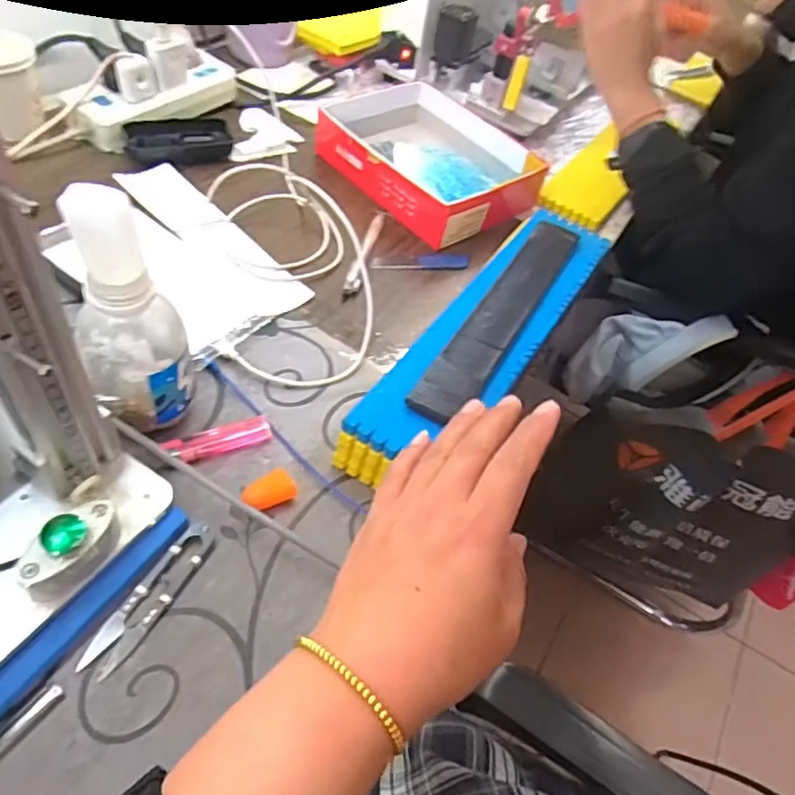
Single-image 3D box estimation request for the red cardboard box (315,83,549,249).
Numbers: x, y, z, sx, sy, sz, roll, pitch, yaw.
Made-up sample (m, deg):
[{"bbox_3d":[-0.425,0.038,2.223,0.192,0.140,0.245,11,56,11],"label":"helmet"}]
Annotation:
[{"bbox_3d":[0.027,-0.280,0.694,0.175,0.049,0.252,-32,60,-28],"label":"red cardboard box"}]

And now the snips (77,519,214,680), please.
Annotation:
[{"bbox_3d":[-0.149,0.121,0.371,0.022,0.007,0.102,26,53,15],"label":"snips"}]

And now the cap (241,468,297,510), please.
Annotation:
[{"bbox_3d":[-0.089,0.066,0.423,0.036,0.013,0.021,-25,57,-24],"label":"cap"}]

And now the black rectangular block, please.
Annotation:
[{"bbox_3d":[0.093,-0.078,0.513,0.044,0.017,0.291,25,52,15],"label":"black rectangular block"}]

